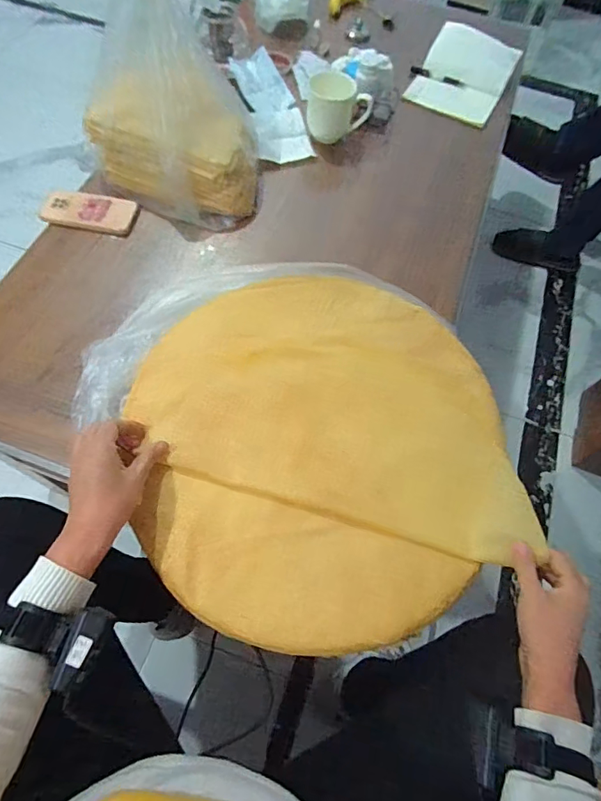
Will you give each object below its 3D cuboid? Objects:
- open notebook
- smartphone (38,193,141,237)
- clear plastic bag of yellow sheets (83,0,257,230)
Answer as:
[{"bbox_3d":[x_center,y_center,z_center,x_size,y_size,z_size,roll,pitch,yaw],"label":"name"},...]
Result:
[{"bbox_3d":[0.385,-0.771,1.072,0.204,0.049,0.275,26,66,8],"label":"open notebook"},{"bbox_3d":[-0.384,-0.343,0.829,0.162,0.015,0.082,8,65,0],"label":"smartphone"},{"bbox_3d":[-0.207,-0.516,0.775,0.303,0.294,0.261,24,66,7],"label":"clear plastic bag of yellow sheets"}]

